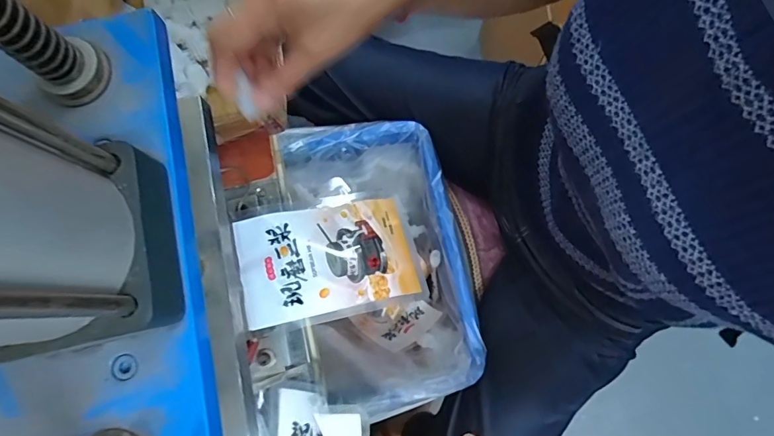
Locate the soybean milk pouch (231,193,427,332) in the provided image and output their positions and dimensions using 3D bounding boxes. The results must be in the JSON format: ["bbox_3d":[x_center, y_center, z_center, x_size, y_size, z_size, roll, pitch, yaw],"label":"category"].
[{"bbox_3d":[-0.050,0.035,0.388,0.149,0.015,0.099,-9,72,-16],"label":"soybean milk pouch"}]

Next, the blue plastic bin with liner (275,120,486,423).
[{"bbox_3d":[-0.007,0.061,0.638,0.216,0.128,0.384,-12,79,-1],"label":"blue plastic bin with liner"}]

